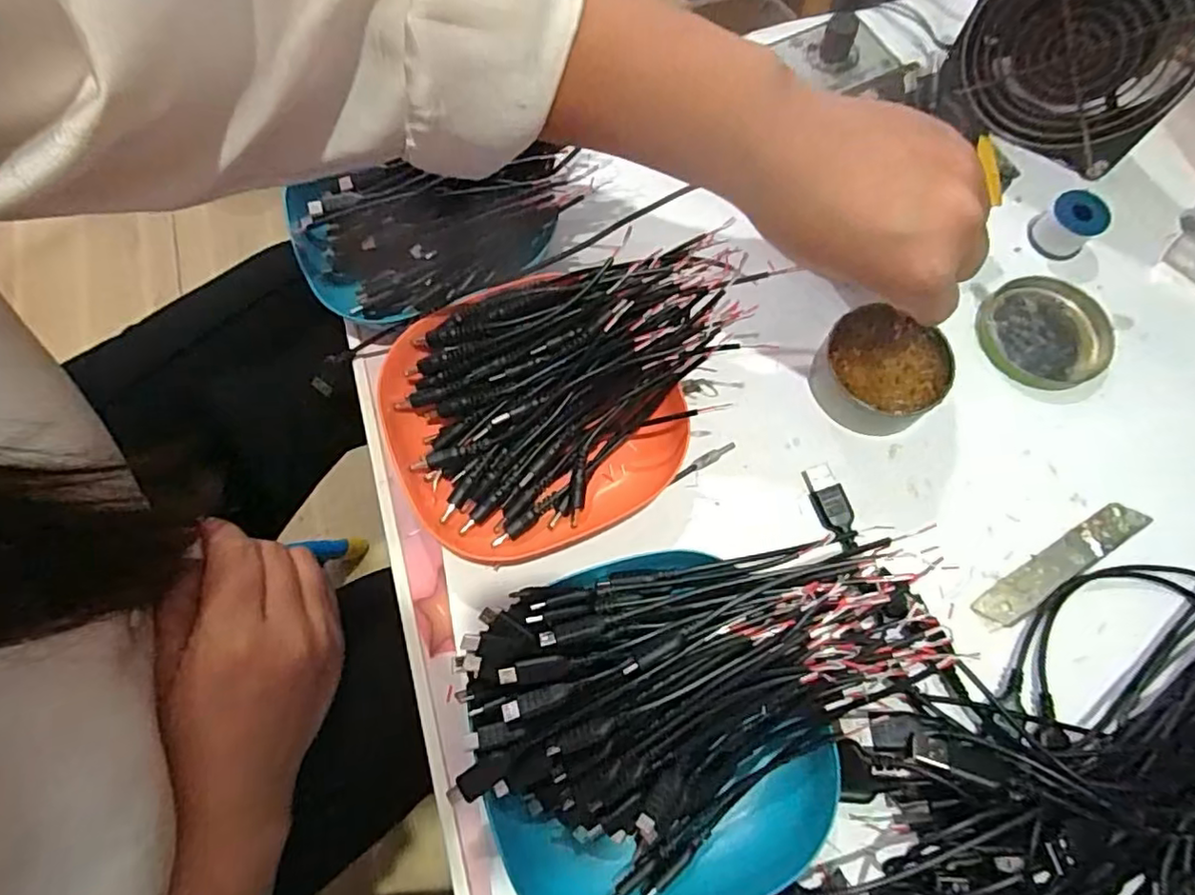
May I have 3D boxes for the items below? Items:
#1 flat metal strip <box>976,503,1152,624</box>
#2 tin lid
[{"bbox_3d":[0.228,0.056,0.308,0.099,0.004,0.018,-31,71,-10],"label":"flat metal strip"},{"bbox_3d":[0.251,-0.064,0.352,0.073,0.008,0.066,0,69,2],"label":"tin lid"}]

